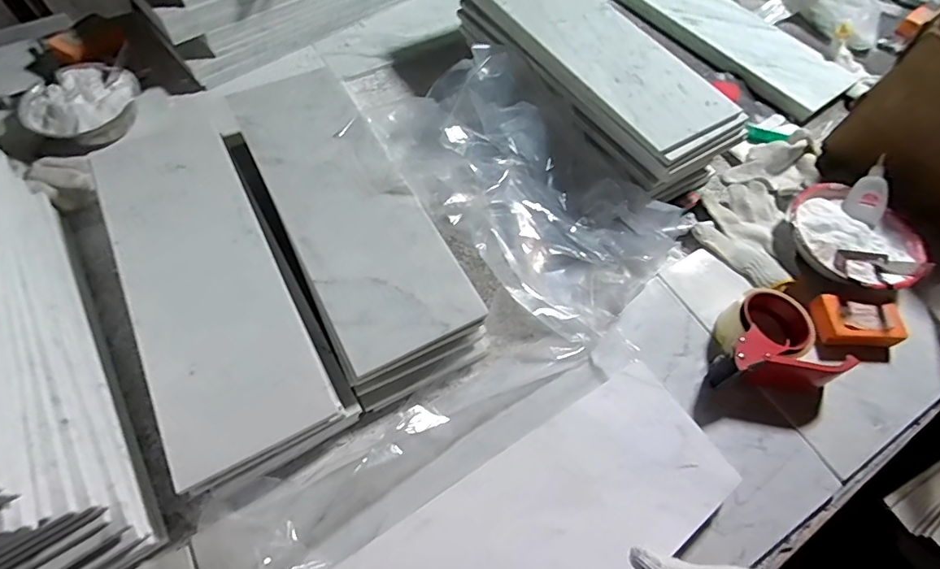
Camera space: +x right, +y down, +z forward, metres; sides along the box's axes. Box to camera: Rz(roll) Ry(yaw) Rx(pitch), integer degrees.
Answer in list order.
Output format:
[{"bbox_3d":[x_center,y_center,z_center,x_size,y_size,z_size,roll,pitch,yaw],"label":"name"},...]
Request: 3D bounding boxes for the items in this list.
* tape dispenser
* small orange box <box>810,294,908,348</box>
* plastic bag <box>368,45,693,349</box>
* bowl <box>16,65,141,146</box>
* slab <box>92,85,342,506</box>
[{"bbox_3d":[0.353,0.063,0.571,0.142,0.065,0.107,2,62,-1],"label":"tape dispenser"},{"bbox_3d":[0.487,0.049,0.601,0.106,0.030,0.058,10,62,3],"label":"small orange box"},{"bbox_3d":[0.076,-0.147,0.653,0.261,0.089,0.417,-39,70,-20],"label":"plastic bag"},{"bbox_3d":[-0.565,-0.260,0.710,0.140,0.058,0.138,1,62,-2],"label":"bowl"},{"bbox_3d":[-0.318,-0.034,0.558,0.155,0.019,0.495,-27,66,-15],"label":"slab"}]

